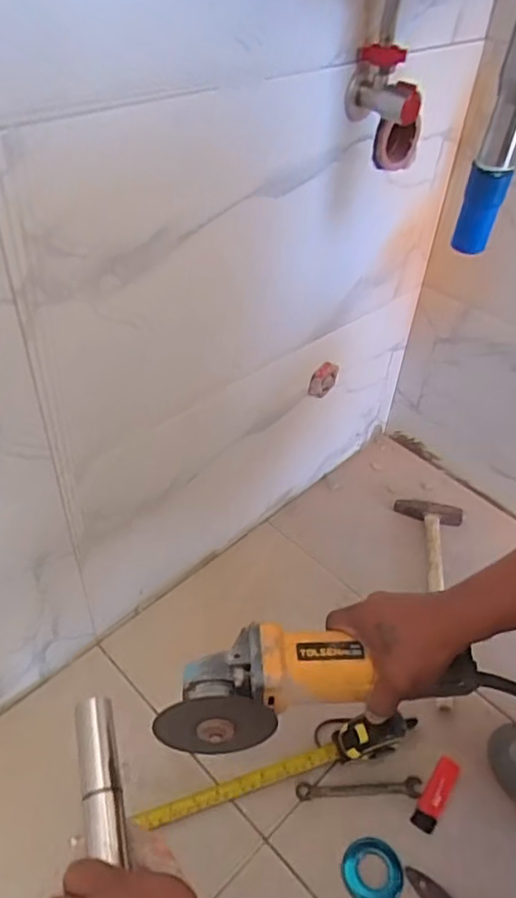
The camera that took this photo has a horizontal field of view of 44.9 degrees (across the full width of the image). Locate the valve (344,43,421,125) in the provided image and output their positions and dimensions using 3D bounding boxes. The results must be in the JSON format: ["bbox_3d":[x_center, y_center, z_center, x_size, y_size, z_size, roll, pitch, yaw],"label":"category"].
[{"bbox_3d":[0.121,-0.345,0.593,0.071,0.061,0.060,5,43,2],"label":"valve"}]

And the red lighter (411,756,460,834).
[{"bbox_3d":[0.193,0.372,0.675,0.026,0.008,0.081,27,48,24],"label":"red lighter"}]

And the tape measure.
[{"bbox_3d":[0.029,0.330,0.668,0.326,0.067,0.053,-10,44,-14],"label":"tape measure"}]

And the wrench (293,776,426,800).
[{"bbox_3d":[0.110,0.370,0.679,0.135,0.004,0.019,-1,43,-4],"label":"wrench"}]

